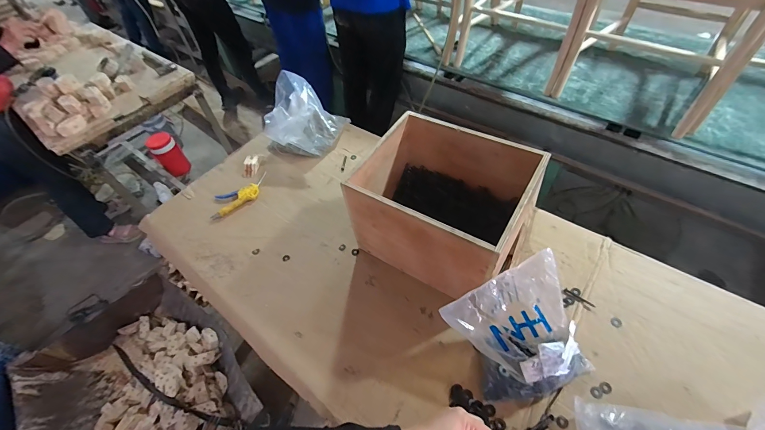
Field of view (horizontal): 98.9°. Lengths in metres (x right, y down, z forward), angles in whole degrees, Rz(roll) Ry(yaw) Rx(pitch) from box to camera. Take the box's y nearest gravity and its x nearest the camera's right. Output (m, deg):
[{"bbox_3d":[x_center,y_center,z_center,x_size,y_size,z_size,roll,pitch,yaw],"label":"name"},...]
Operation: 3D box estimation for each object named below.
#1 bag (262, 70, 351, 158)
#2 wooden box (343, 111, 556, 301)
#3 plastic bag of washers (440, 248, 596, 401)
[{"bbox_3d":[-0.248,-0.311,1.024,0.192,0.168,0.206,17,56,18],"label":"bag"},{"bbox_3d":[0.132,-0.011,0.710,0.326,0.234,0.270,23,58,22],"label":"wooden box"},{"bbox_3d":[0.237,0.210,0.566,0.199,0.155,0.171,-22,53,-11],"label":"plastic bag of washers"}]

